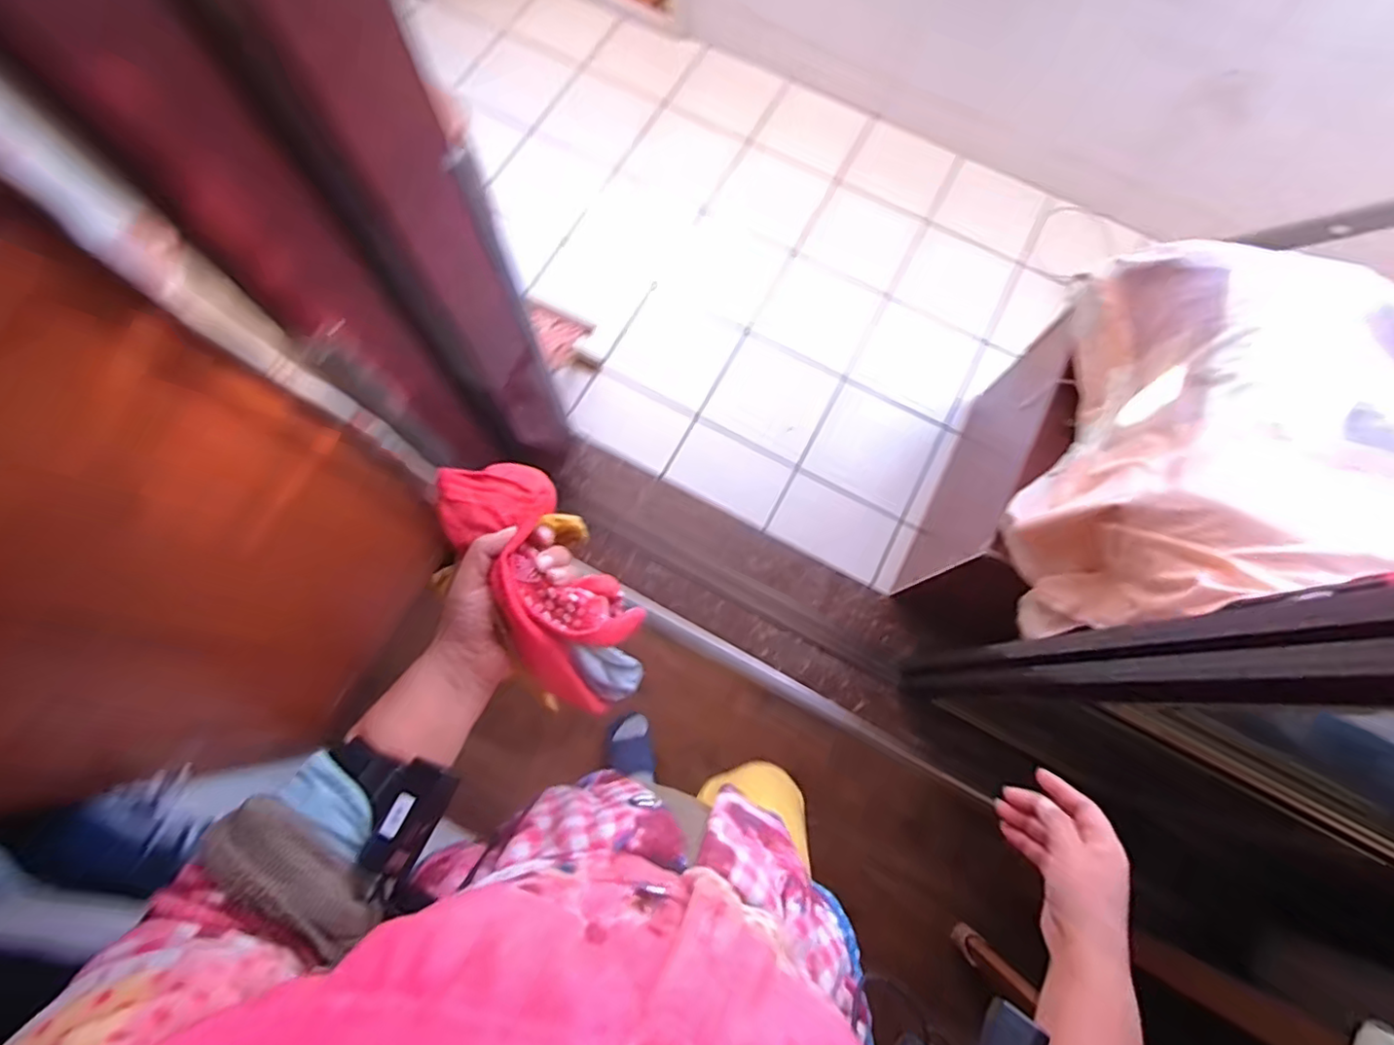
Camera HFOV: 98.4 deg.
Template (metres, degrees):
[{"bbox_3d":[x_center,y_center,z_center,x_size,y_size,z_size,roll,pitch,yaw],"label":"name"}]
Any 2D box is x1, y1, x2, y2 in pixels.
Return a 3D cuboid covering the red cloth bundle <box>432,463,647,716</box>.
[{"bbox_3d":[-0.124,0.063,0.515,0.105,0.098,0.255,-31,99,-10],"label":"red cloth bundle"}]

